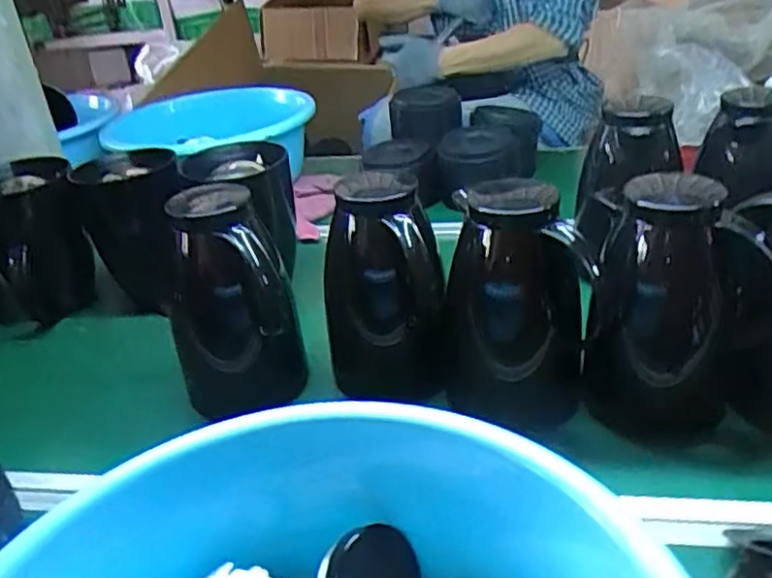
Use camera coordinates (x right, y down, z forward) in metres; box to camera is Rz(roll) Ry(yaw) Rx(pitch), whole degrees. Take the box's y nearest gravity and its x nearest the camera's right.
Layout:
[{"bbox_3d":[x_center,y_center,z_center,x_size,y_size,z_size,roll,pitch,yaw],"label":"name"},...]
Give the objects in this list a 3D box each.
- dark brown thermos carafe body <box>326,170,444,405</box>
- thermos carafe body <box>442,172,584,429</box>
[{"bbox_3d":[-0.003,0.005,0.648,0.107,0.218,0.100,-8,28,-4],"label":"dark brown thermos carafe body"},{"bbox_3d":[0.115,0.015,0.643,0.124,0.236,0.121,-1,28,9],"label":"thermos carafe body"}]

